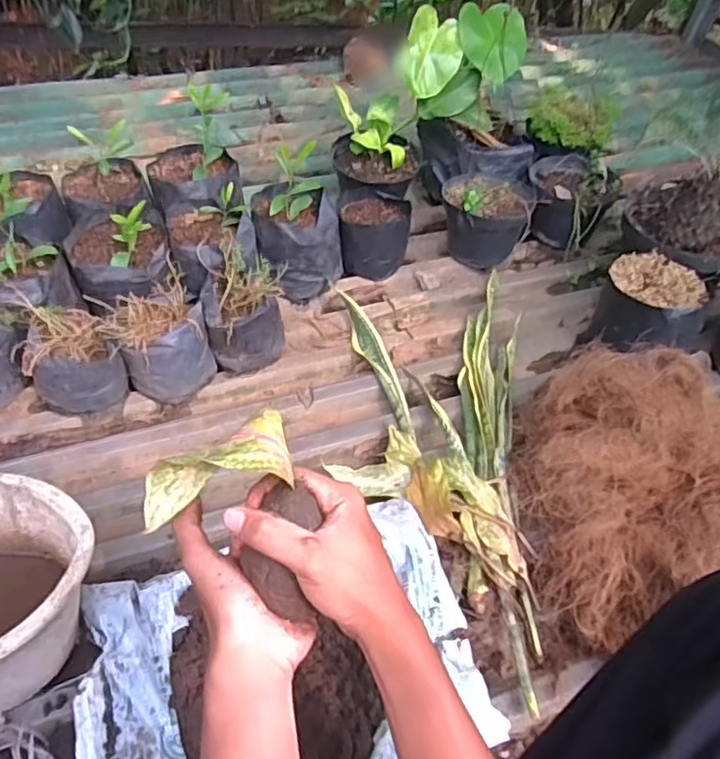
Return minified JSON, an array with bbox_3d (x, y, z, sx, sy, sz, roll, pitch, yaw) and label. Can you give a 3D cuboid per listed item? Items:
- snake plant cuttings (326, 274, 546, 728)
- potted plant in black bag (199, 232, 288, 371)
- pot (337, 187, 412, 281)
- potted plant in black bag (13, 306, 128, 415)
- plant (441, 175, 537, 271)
[{"bbox_3d":[0.101,0.080,0.904,0.273,0.067,0.686,5,50,-1],"label":"snake plant cuttings"},{"bbox_3d":[-0.184,-0.112,0.998,0.120,0.136,0.153,-5,51,-9],"label":"potted plant in black bag"},{"bbox_3d":[0.023,-0.267,1.168,0.129,0.110,0.135,3,50,-3],"label":"pot"},{"bbox_3d":[-0.420,-0.022,0.922,0.117,0.105,0.133,-31,59,-27],"label":"potted plant in black bag"},{"bbox_3d":[0.233,-0.303,1.195,0.164,0.144,0.176,11,51,2],"label":"plant"}]

